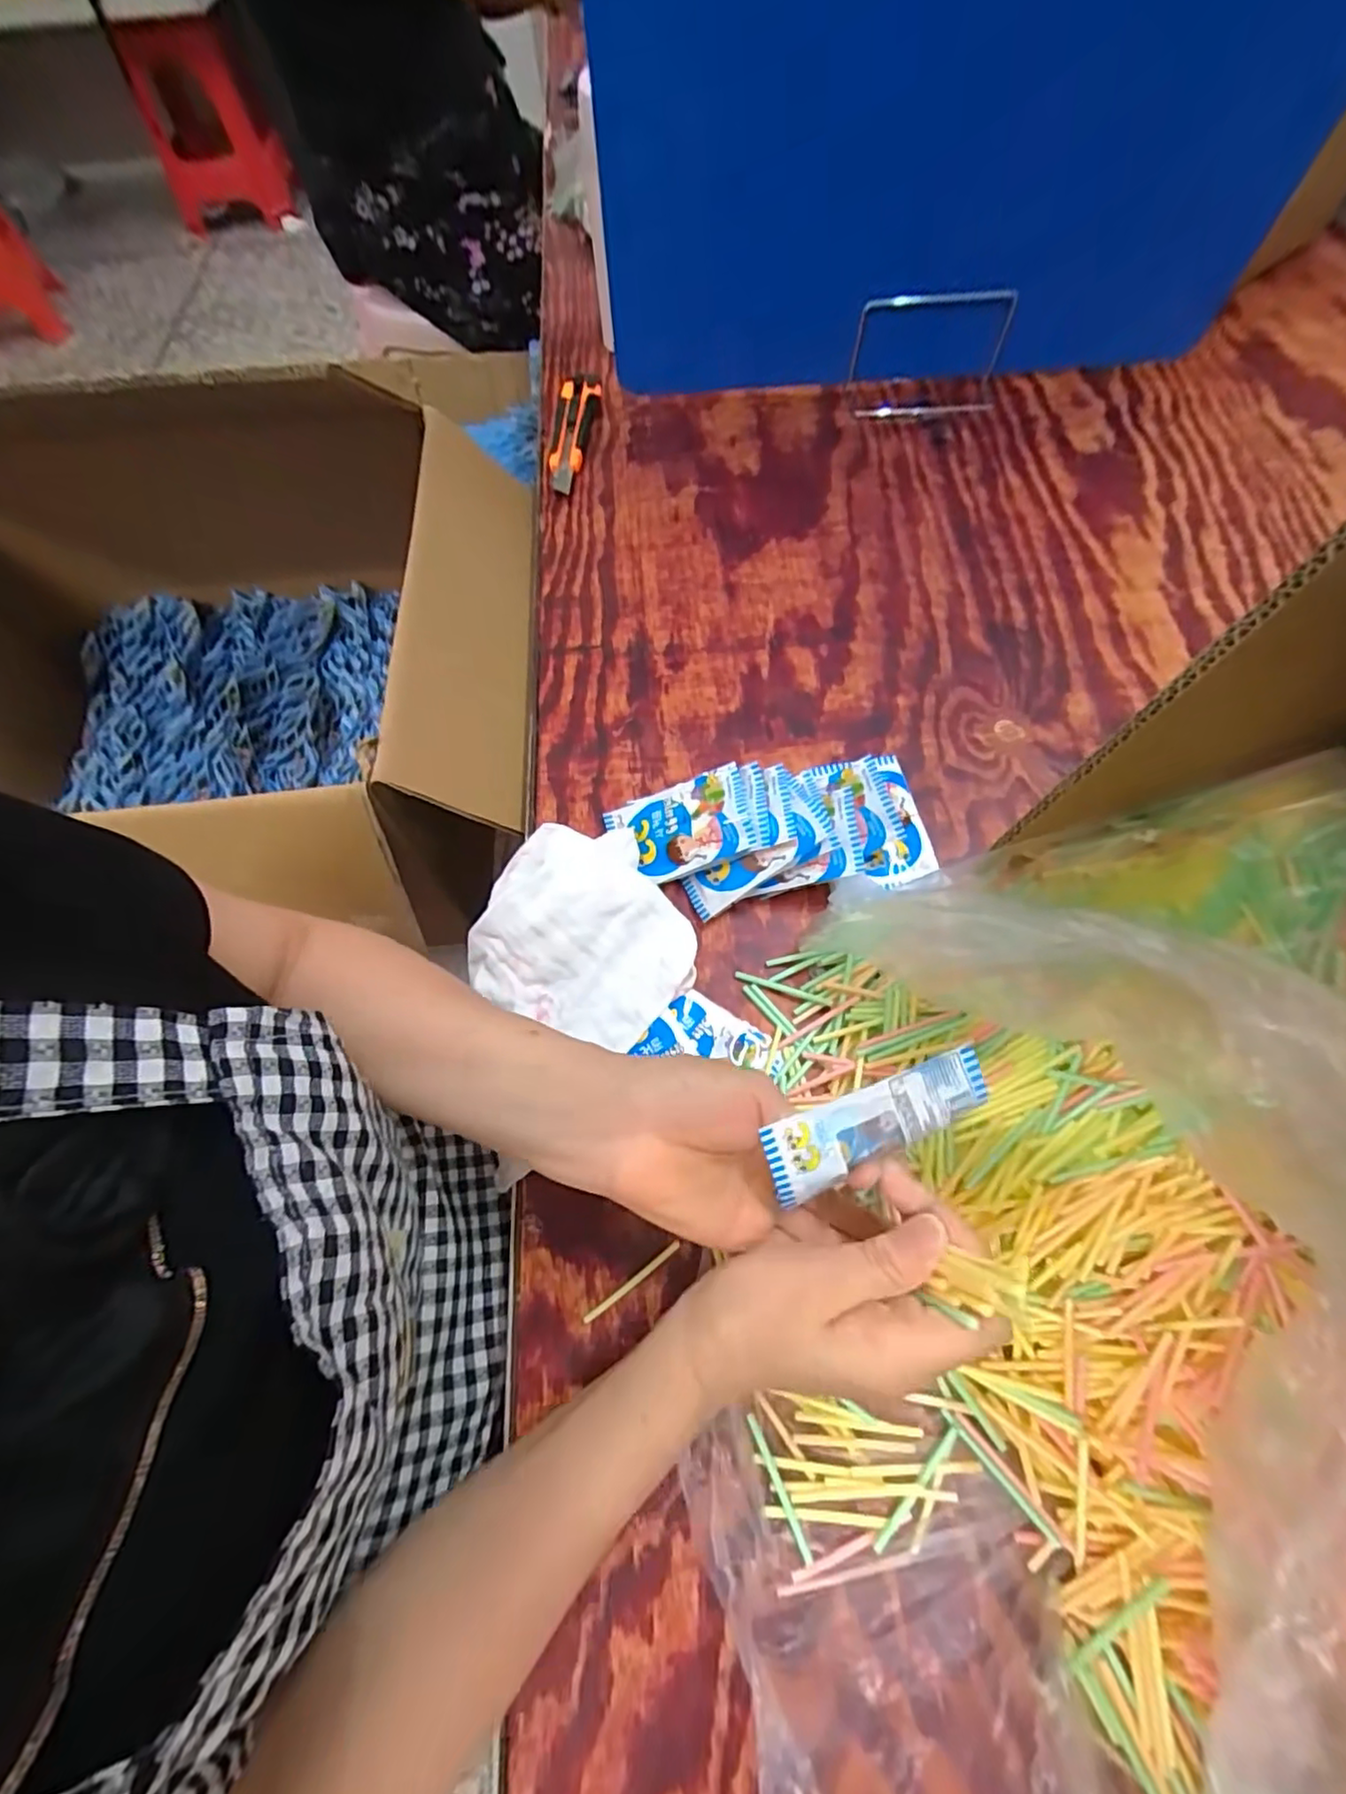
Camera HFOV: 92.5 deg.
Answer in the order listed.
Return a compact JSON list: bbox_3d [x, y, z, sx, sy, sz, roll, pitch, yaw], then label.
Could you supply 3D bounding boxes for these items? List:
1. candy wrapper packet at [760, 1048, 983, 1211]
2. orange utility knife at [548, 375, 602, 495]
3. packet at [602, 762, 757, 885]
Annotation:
[{"bbox_3d":[0.092,0.101,0.286,0.102,0.007,0.038,-22,95,-6],"label":"candy wrapper packet"},{"bbox_3d":[-0.100,-0.469,0.651,0.041,0.027,0.155,3,66,3],"label":"orange utility knife"},{"bbox_3d":[0.004,-0.048,0.443,0.096,0.011,0.064,-19,69,19],"label":"packet"}]

